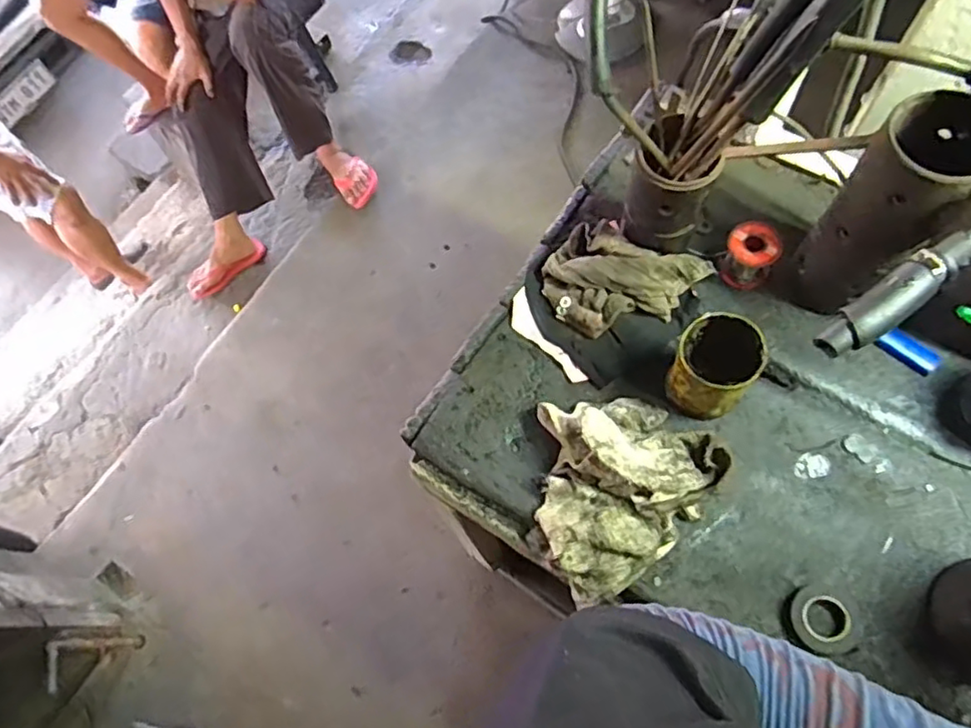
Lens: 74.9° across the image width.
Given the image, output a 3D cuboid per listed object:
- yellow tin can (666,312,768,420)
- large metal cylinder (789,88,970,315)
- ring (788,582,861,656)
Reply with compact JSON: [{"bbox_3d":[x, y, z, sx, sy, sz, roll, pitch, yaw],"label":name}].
[{"bbox_3d":[0.217,0.007,0.624,0.072,0.118,0.078,-2,68,6],"label":"yellow tin can"},{"bbox_3d":[0.368,-0.139,0.592,0.090,0.221,0.096,36,76,18],"label":"large metal cylinder"},{"bbox_3d":[0.314,0.234,0.583,0.060,0.016,0.058,-2,68,6],"label":"ring"}]

